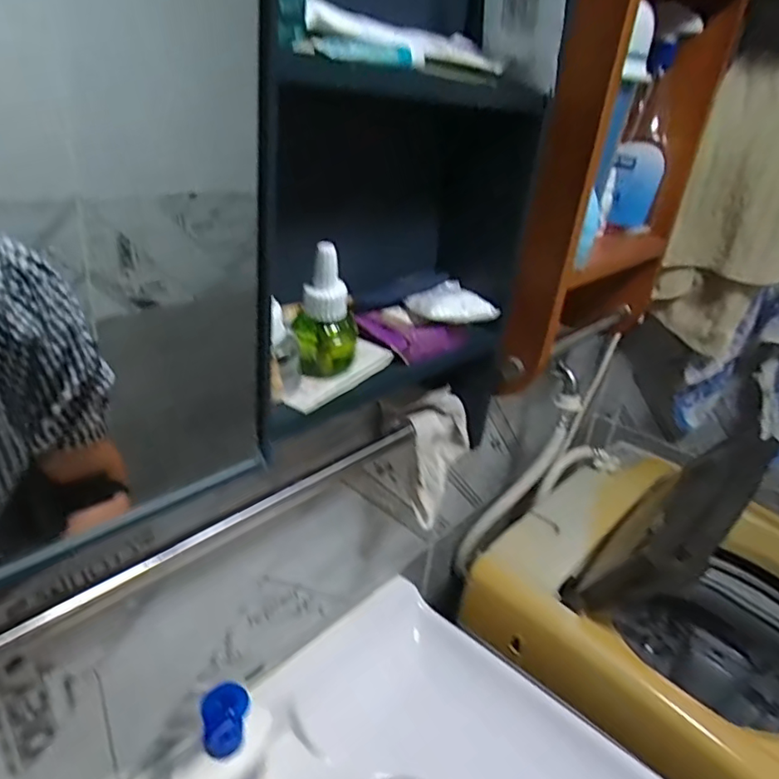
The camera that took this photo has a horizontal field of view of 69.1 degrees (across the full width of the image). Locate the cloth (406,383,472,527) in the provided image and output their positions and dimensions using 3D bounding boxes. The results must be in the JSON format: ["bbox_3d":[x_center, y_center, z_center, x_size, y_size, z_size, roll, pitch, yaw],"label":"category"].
[{"bbox_3d":[0.045,0.063,0.571,0.045,0.125,0.059,23,31,28],"label":"cloth"}]

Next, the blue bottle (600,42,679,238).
[{"bbox_3d":[0.287,-0.277,0.632,0.052,0.185,0.071,14,28,14],"label":"blue bottle"}]

